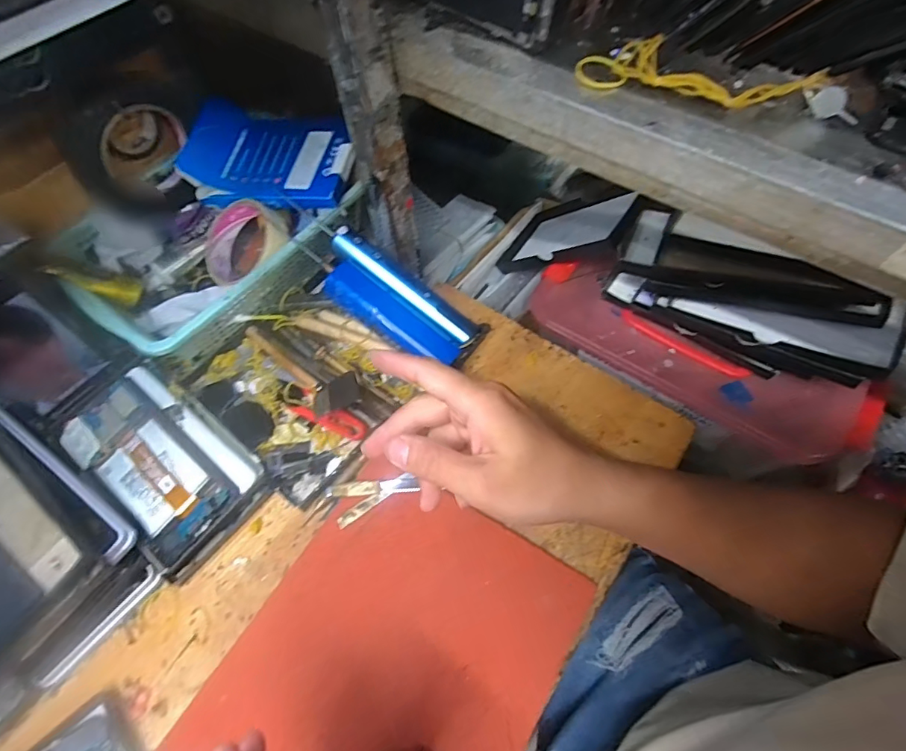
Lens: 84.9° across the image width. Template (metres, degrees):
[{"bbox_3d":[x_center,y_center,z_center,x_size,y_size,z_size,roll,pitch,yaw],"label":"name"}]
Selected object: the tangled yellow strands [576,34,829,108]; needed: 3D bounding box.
[{"bbox_3d":[0.134,-0.169,0.275,0.124,0.017,0.032,15,63,11],"label":"tangled yellow strands"}]

